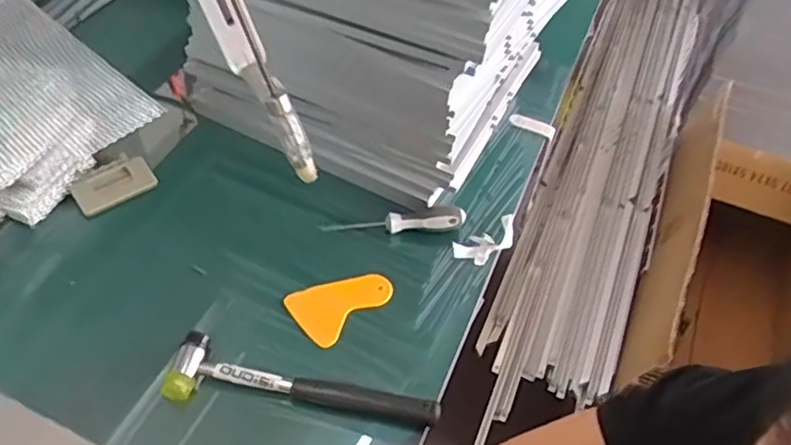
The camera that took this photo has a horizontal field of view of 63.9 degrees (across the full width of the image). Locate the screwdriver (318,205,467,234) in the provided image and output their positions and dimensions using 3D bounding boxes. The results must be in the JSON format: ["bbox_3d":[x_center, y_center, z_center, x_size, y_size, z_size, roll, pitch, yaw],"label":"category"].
[{"bbox_3d":[-0.001,-0.002,0.709,0.158,0.030,0.025,1,49,-3],"label":"screwdriver"}]

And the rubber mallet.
[{"bbox_3d":[-0.084,0.150,0.570,0.244,0.023,0.054,10,49,4],"label":"rubber mallet"}]

